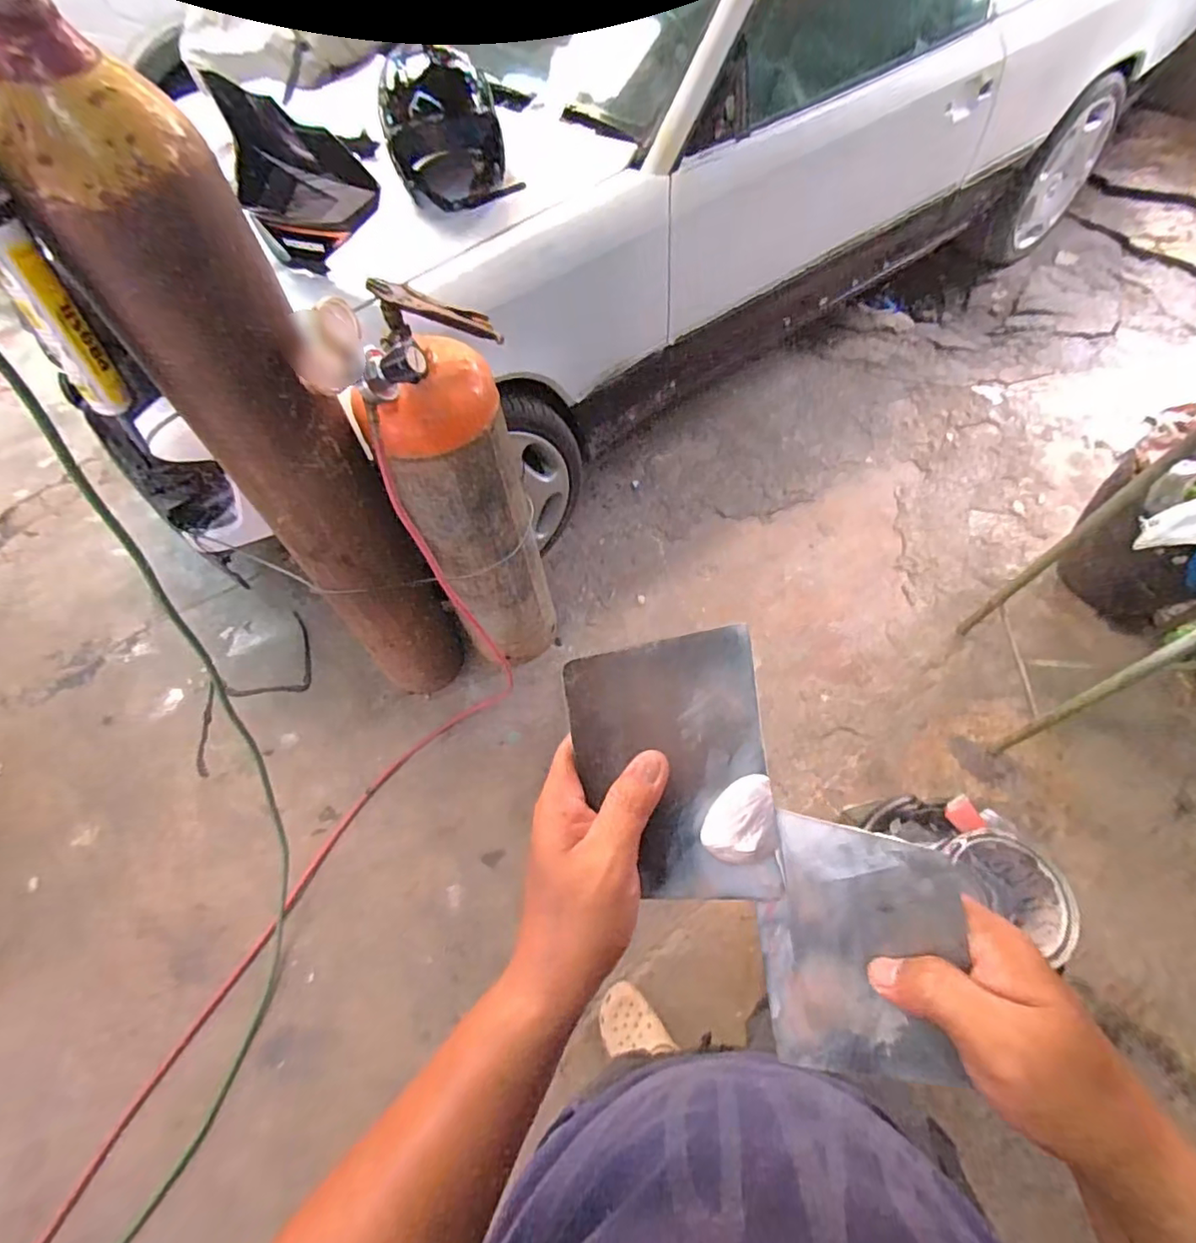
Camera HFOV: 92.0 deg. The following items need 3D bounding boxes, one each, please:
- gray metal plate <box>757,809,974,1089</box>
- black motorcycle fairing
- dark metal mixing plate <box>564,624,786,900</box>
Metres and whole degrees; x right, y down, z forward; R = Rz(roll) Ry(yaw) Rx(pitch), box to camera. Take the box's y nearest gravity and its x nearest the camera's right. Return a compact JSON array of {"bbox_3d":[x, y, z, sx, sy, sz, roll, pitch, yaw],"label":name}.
[{"bbox_3d":[0.126,0.166,0.284,0.088,0.004,0.134,0,99,35],"label":"gray metal plate"},{"bbox_3d":[-0.543,-0.802,1.074,0.239,0.269,0.115,29,67,18],"label":"black motorcycle fairing"},{"bbox_3d":[0.039,0.078,0.298,0.094,0.004,0.136,-8,92,6],"label":"dark metal mixing plate"}]

